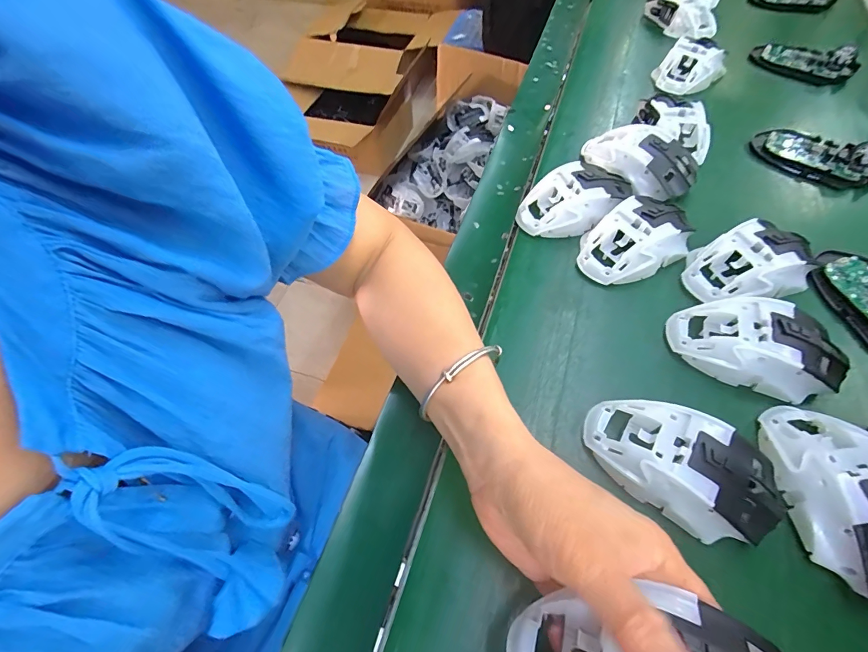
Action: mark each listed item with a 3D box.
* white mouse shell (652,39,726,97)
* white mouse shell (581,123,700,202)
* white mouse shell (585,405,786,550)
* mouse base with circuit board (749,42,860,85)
[{"bbox_3d":[0.321,-0.328,0.505,0.085,0.036,0.066,-38,66,-16],"label":"white mouse shell"},{"bbox_3d":[0.212,-0.169,0.422,0.117,0.047,0.070,27,66,17],"label":"white mouse shell"},{"bbox_3d":[0.157,0.090,0.259,0.117,0.039,0.066,24,65,16],"label":"white mouse shell"},{"bbox_3d":[0.470,-0.340,0.511,0.112,0.032,0.045,36,69,21],"label":"mouse base with circuit board"}]

